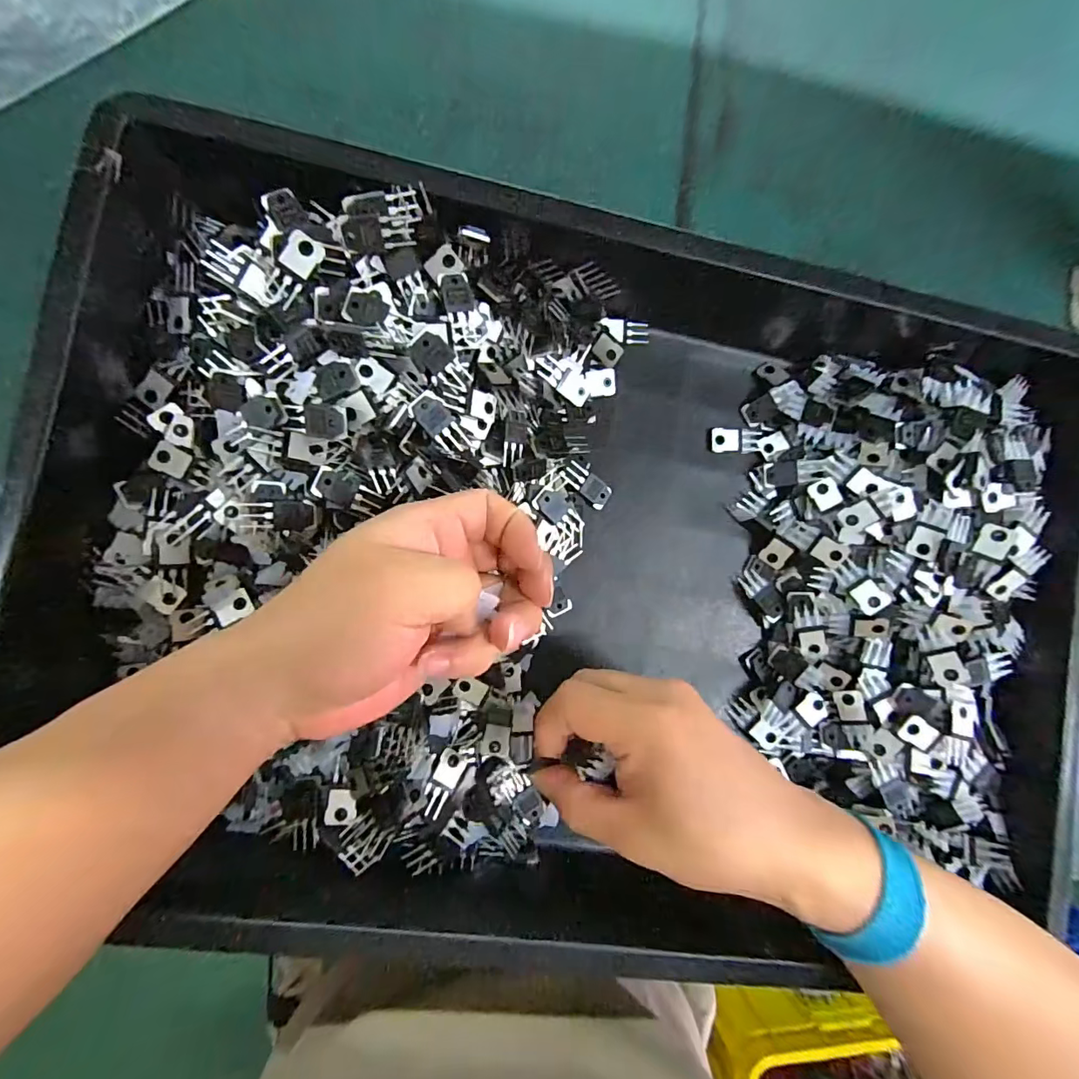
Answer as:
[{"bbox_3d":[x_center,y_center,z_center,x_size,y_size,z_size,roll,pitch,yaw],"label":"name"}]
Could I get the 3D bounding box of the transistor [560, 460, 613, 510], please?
[{"bbox_3d":[0.030,-0.034,0.306,0.033,0.004,0.016,42,82,-12],"label":"transistor"}]

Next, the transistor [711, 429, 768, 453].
[{"bbox_3d":[0.132,-0.065,0.324,0.036,0.004,0.016,-4,89,-9],"label":"transistor"}]

